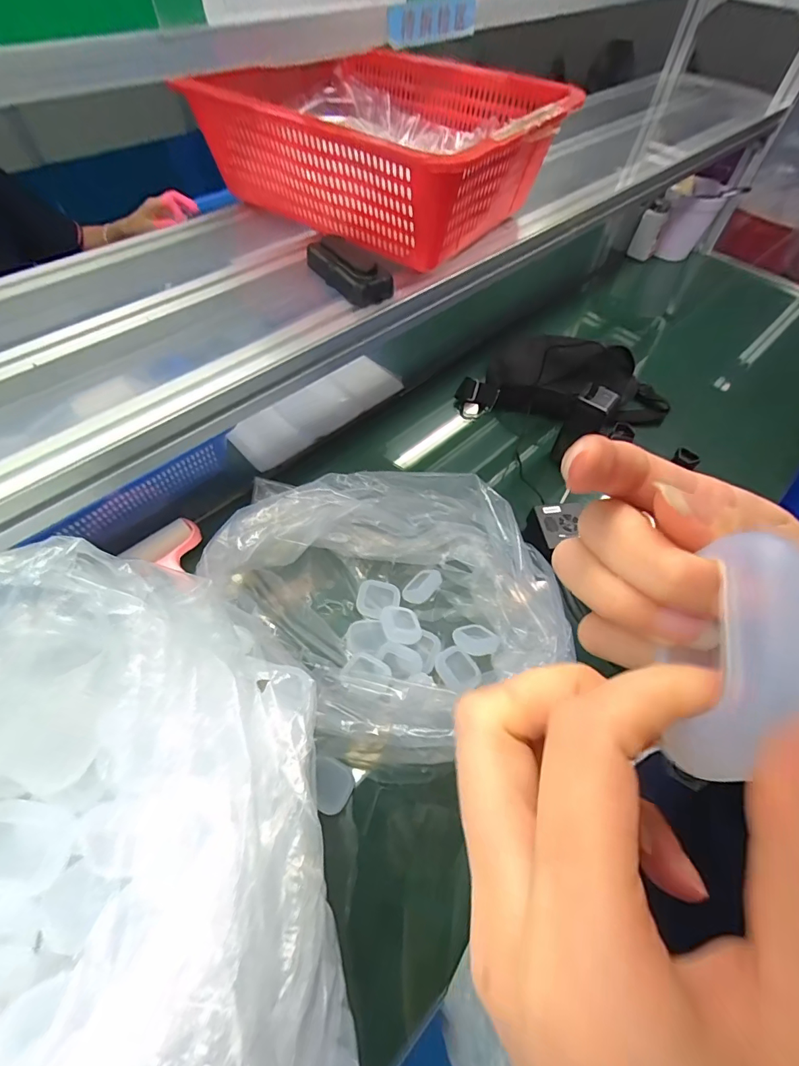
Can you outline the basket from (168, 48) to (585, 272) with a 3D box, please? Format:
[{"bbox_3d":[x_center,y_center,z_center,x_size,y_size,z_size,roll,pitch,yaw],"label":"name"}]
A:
[{"bbox_3d":[-0.017,-0.444,0.513,0.345,0.122,0.294,28,59,14],"label":"basket"}]

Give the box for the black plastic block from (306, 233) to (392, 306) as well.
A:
[{"bbox_3d":[-0.057,-0.279,0.474,0.043,0.027,0.104,-39,66,-25],"label":"black plastic block"}]

